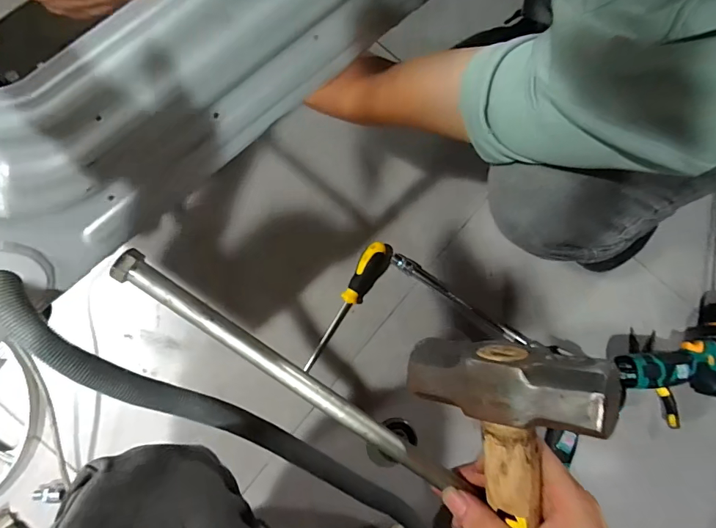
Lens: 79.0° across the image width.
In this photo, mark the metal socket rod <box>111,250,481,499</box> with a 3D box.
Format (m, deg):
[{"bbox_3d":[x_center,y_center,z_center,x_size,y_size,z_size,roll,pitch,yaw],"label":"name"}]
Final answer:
[{"bbox_3d":[-0.036,0.070,0.262,0.240,0.014,0.014,37,81,-9],"label":"metal socket rod"}]

